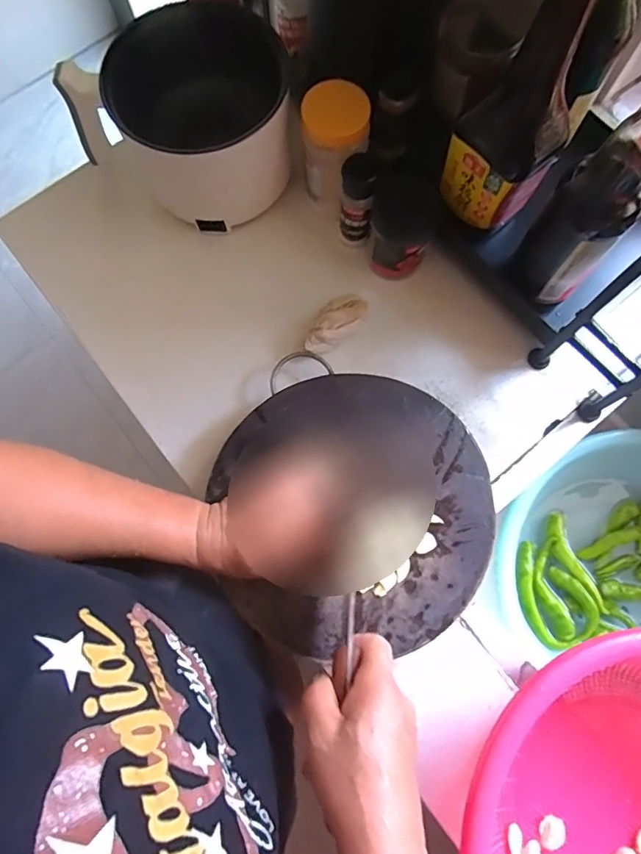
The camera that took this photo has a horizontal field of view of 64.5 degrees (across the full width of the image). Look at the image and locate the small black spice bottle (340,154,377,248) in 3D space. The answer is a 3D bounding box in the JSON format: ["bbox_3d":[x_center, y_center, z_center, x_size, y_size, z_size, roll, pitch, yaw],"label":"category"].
[{"bbox_3d":[0.038,-0.231,0.522,0.032,0.096,0.038,3,77,1],"label":"small black spice bottle"}]

